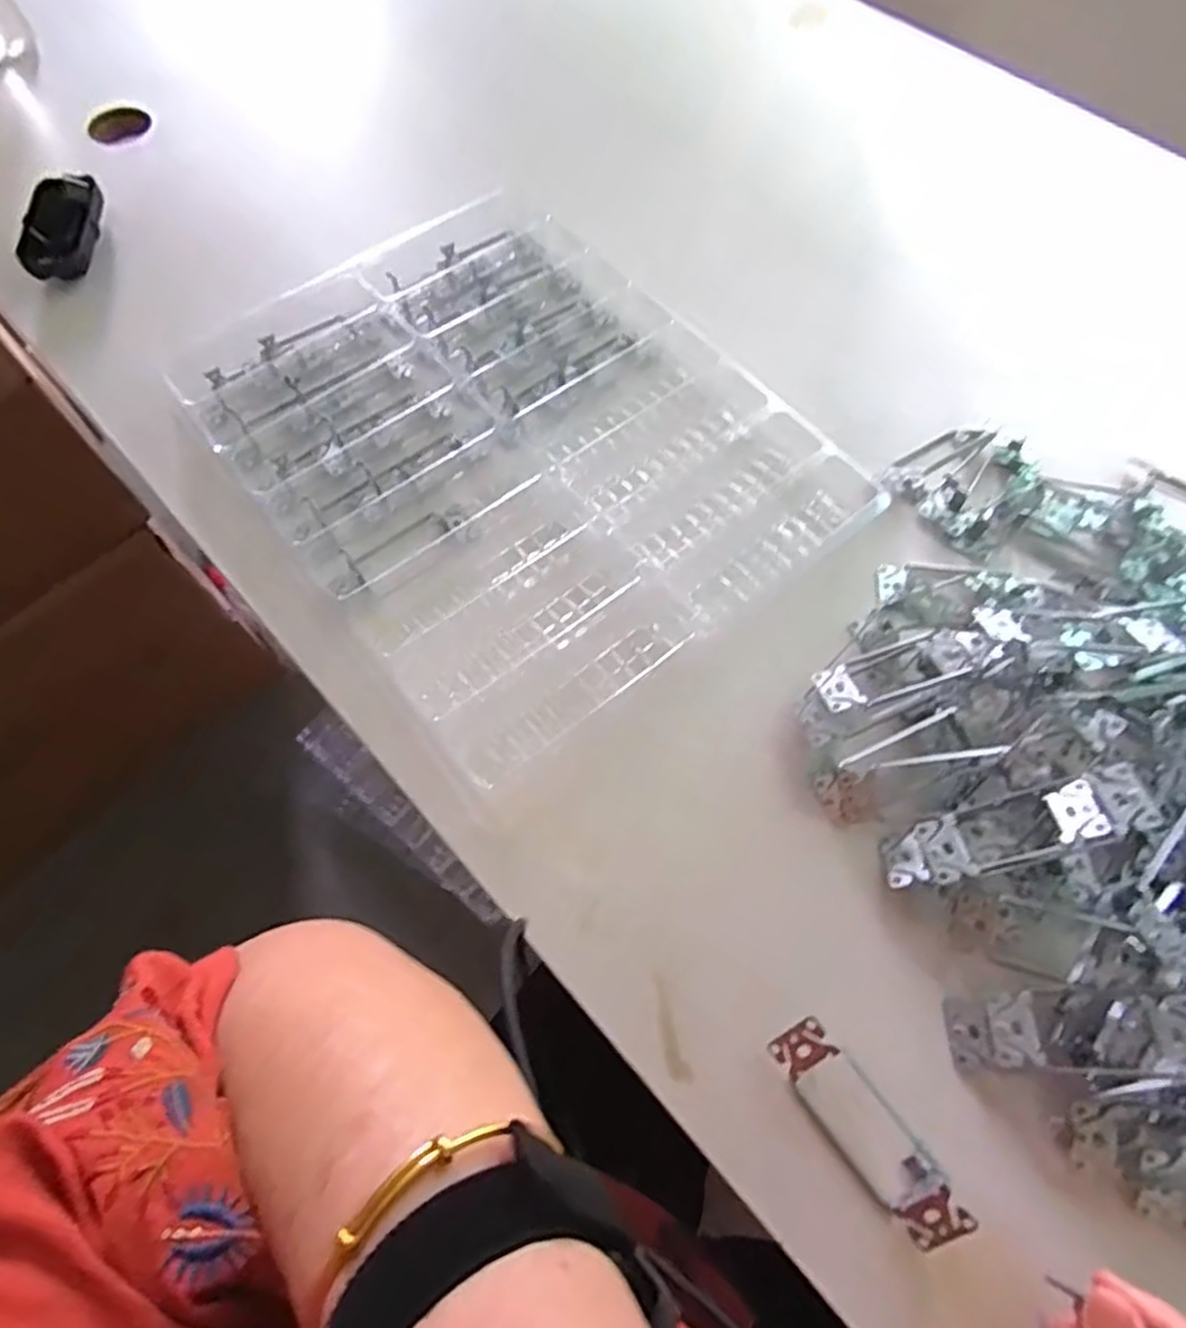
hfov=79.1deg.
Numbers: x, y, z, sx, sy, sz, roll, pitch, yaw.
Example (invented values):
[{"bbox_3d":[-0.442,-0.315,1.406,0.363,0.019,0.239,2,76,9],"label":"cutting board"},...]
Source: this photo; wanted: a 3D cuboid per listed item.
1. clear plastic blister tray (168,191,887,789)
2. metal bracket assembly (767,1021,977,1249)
[{"bbox_3d":[-0.059,-0.165,0.519,0.334,0.033,0.400,-37,71,-15],"label":"clear plastic blister tray"},{"bbox_3d":[0.134,0.224,0.350,0.032,0.025,0.106,-35,70,-15],"label":"metal bracket assembly"}]

